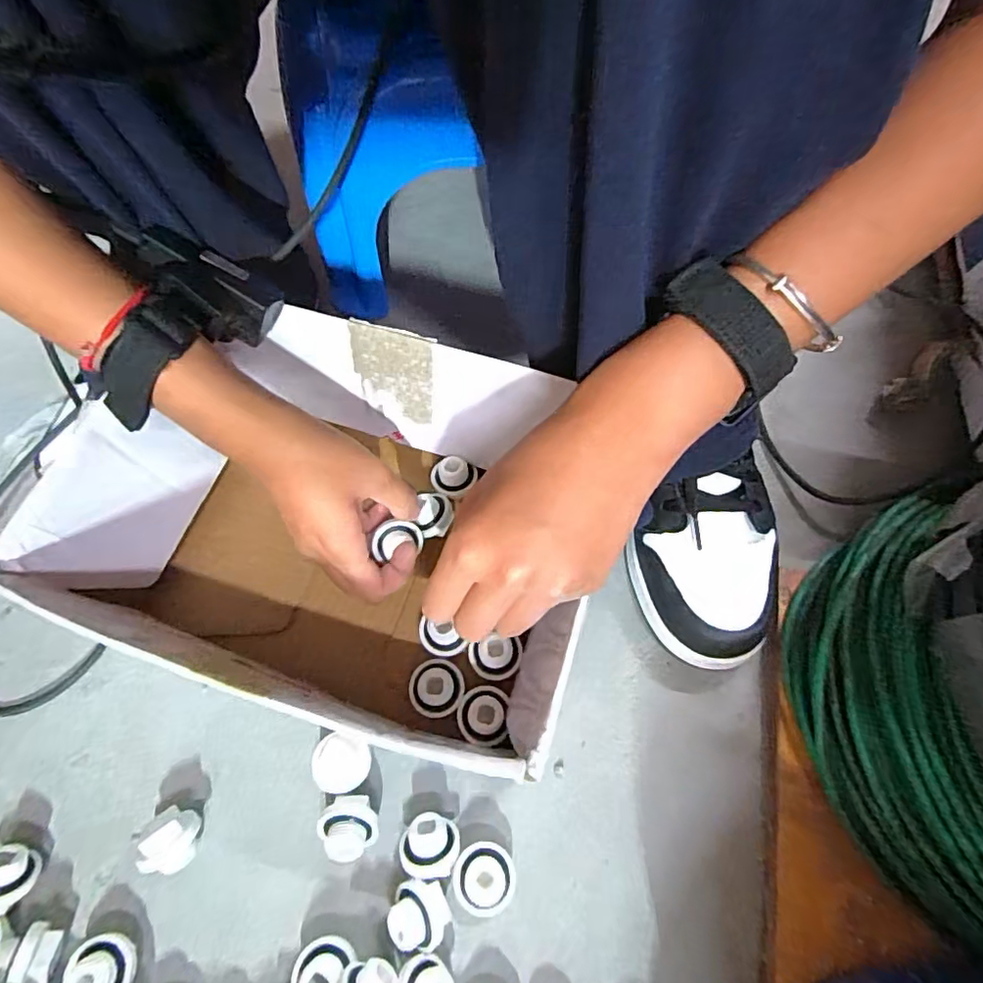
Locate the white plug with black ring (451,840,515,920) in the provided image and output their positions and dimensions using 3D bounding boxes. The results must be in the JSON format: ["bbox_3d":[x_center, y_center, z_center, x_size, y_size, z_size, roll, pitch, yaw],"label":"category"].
[{"bbox_3d":[-0.004,0.211,0.301,0.032,0.022,0.032,0,66,0],"label":"white plug with black ring"}]

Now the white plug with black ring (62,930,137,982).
[{"bbox_3d":[-0.203,0.248,0.286,0.028,0.025,0.030,-22,67,-9],"label":"white plug with black ring"}]

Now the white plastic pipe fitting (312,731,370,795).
[{"bbox_3d":[-0.087,0.160,0.324,0.032,0.024,0.030,0,66,0],"label":"white plastic pipe fitting"}]

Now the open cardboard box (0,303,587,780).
[{"bbox_3d":[-0.084,0.020,0.333,0.279,0.116,0.196,20,67,9],"label":"open cardboard box"}]

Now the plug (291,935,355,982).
[{"bbox_3d":[-0.088,0.246,0.281,0.026,0.027,0.032,26,68,11],"label":"plug"}]

